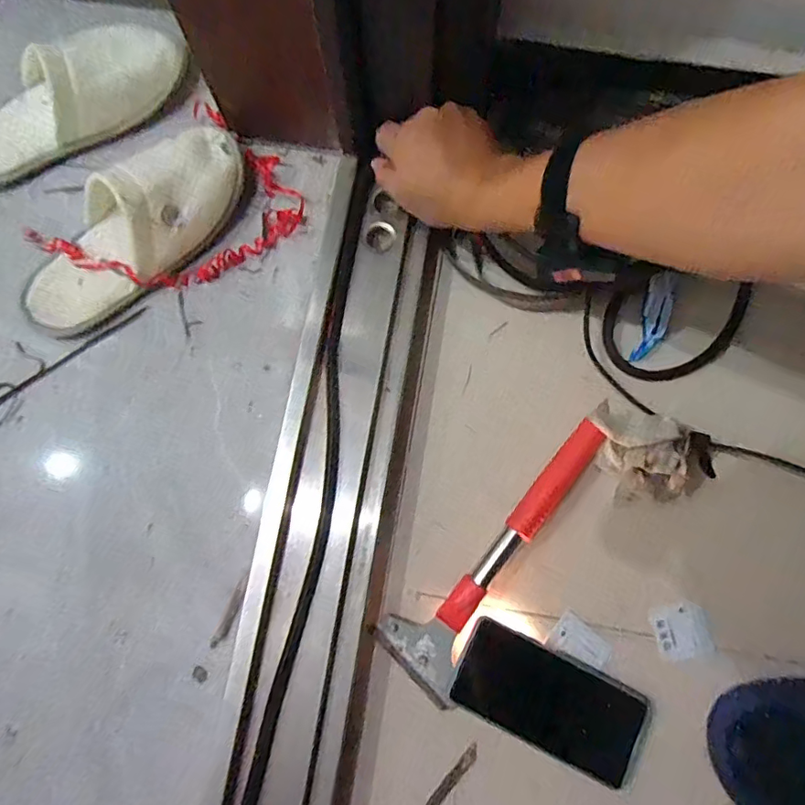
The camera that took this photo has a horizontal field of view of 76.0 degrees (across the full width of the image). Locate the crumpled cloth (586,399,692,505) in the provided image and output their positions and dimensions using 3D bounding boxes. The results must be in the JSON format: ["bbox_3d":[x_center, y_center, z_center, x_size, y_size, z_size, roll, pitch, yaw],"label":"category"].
[{"bbox_3d":[0.223,0.046,0.483,0.082,0.055,0.090,-10,79,-3],"label":"crumpled cloth"}]

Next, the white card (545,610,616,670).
[{"bbox_3d":[0.164,0.223,0.475,0.054,0.007,0.037,39,80,6],"label":"white card"}]

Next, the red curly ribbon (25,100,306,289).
[{"bbox_3d":[-0.239,-0.191,0.531,0.244,0.023,0.183,-41,82,-9],"label":"red curly ribbon"}]

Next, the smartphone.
[{"bbox_3d":[0.131,0.261,0.452,0.172,0.007,0.079,28,67,2],"label":"smartphone"}]

